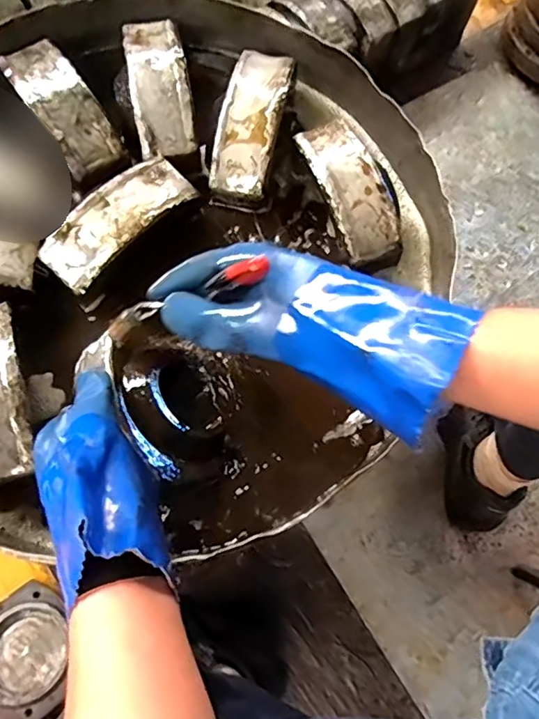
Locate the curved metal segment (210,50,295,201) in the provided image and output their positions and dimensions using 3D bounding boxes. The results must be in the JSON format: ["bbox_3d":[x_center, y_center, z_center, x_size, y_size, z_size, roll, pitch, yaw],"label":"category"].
[{"bbox_3d":[-0.018,-0.257,0.576,0.064,0.039,0.174,14,73,-1],"label":"curved metal segment"}]

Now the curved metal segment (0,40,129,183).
[{"bbox_3d":[-0.212,-0.260,0.558,0.061,0.032,0.153,-34,79,-14],"label":"curved metal segment"}]

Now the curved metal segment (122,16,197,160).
[{"bbox_3d":[-0.115,-0.289,0.575,0.056,0.032,0.155,-9,75,-8],"label":"curved metal segment"}]

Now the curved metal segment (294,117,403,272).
[{"bbox_3d":[0.081,-0.171,0.561,0.064,0.054,0.160,-20,76,-11],"label":"curved metal segment"}]

